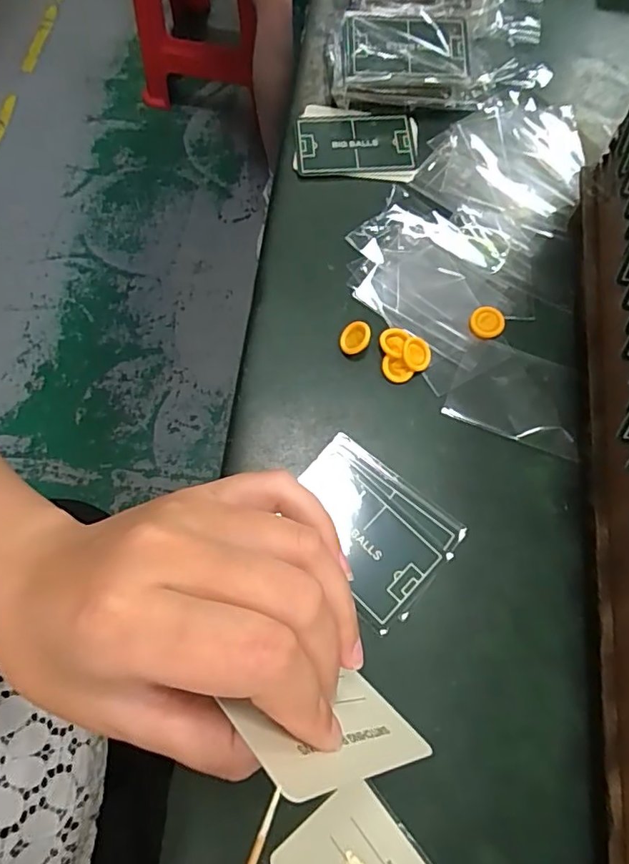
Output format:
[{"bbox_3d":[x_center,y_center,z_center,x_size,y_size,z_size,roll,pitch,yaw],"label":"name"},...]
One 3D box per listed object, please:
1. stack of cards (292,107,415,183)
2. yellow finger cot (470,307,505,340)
[{"bbox_3d":[0.029,-0.204,0.377,0.086,0.007,0.061,9,71,3],"label":"stack of cards"},{"bbox_3d":[0.108,-0.068,0.330,0.020,0.006,0.019,0,70,0],"label":"yellow finger cot"}]

